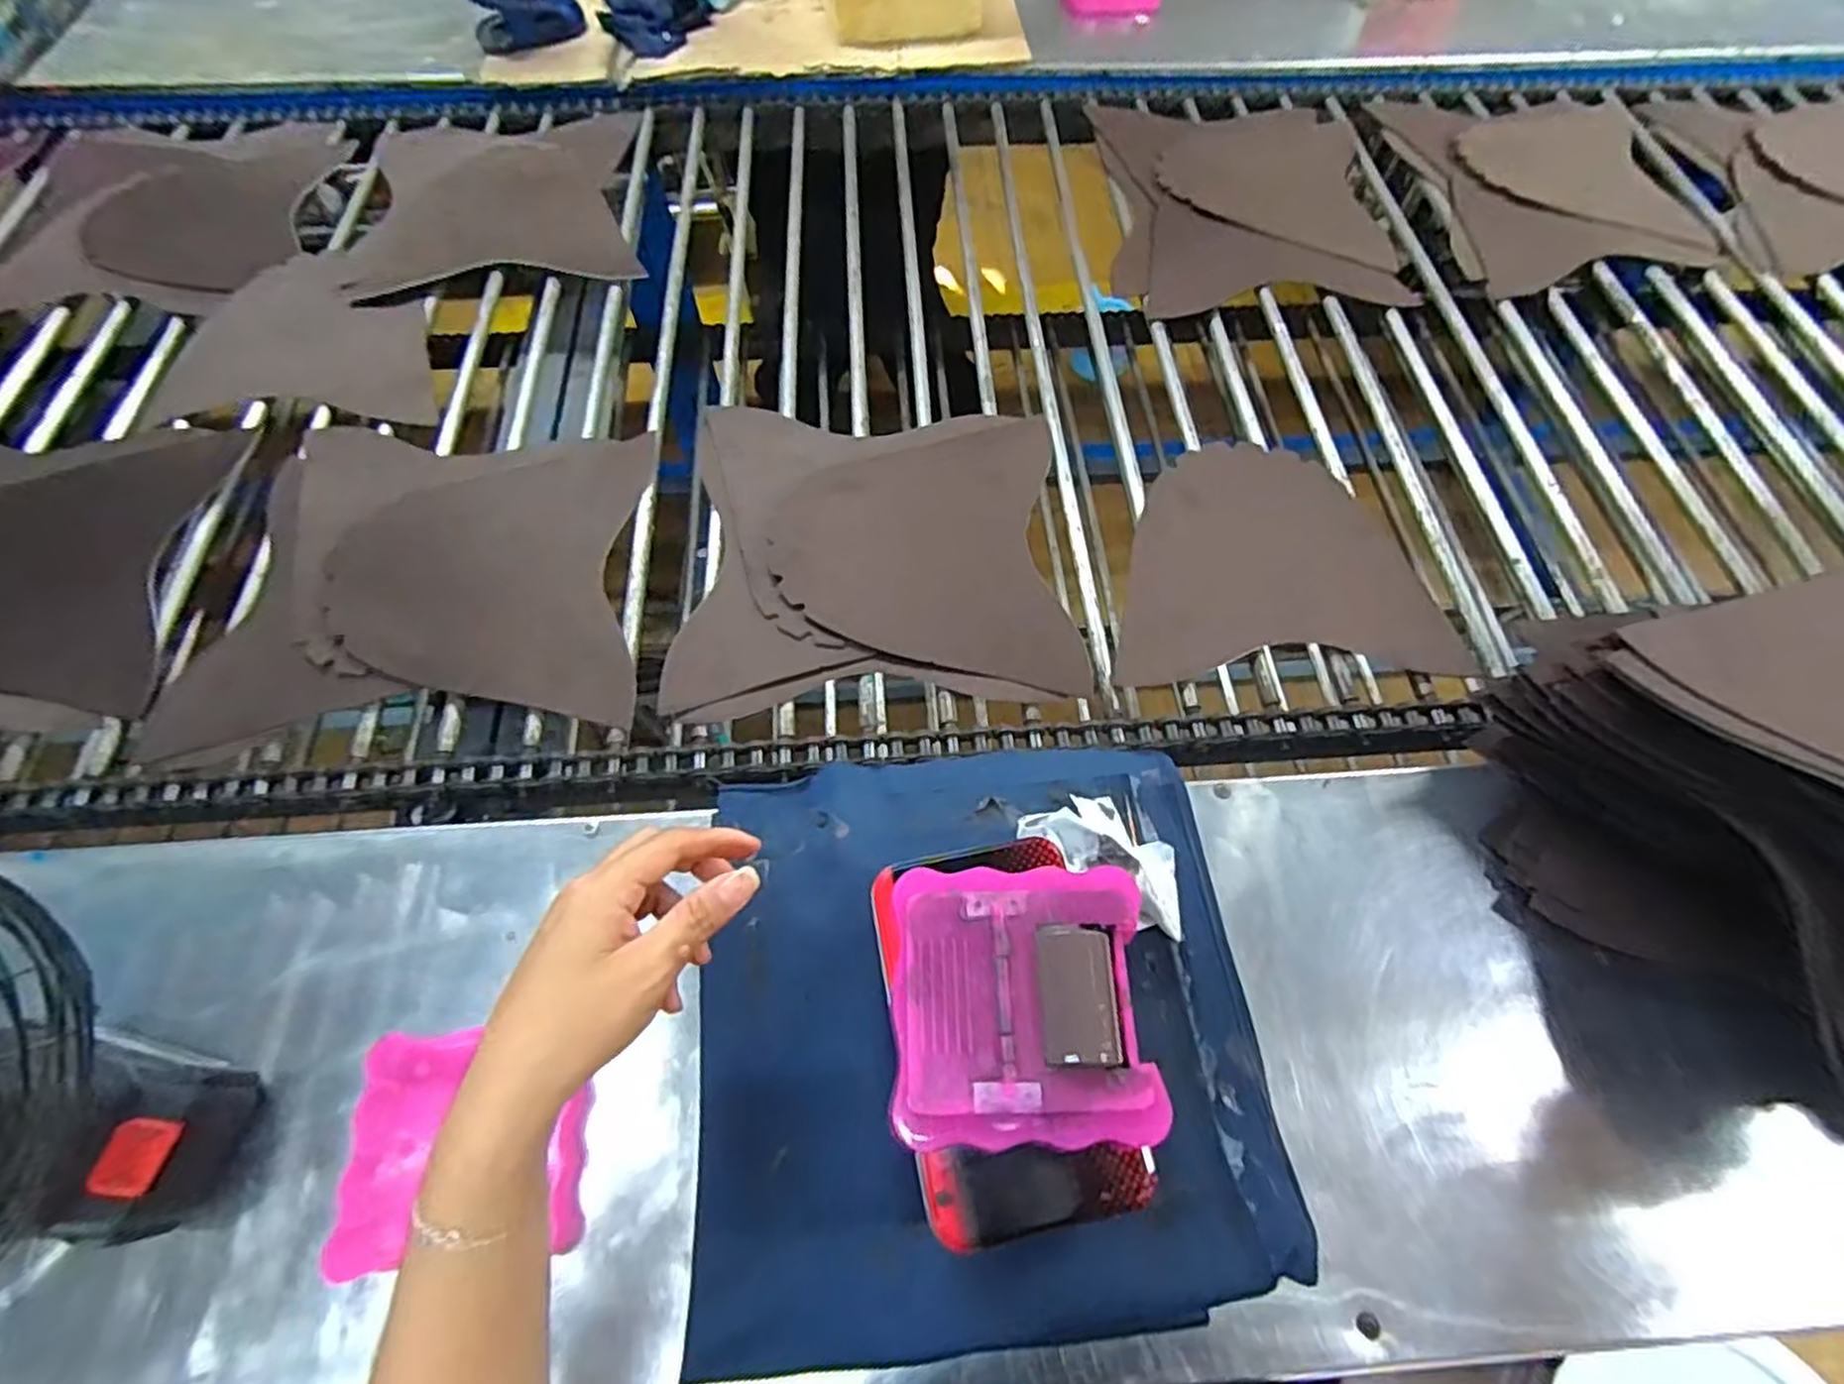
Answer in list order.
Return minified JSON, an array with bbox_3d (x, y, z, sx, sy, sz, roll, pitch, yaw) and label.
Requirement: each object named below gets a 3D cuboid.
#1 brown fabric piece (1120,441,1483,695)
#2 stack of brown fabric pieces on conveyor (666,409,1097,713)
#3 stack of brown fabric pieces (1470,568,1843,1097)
[{"bbox_3d":[0.275,-0.110,0.599,0.247,0.017,0.228,3,62,0],"label":"brown fabric piece"},{"bbox_3d":[-0.036,-0.117,0.599,0.286,0.013,0.266,-3,62,-2],"label":"stack of brown fabric pieces on conveyor"},{"bbox_3d":[0.499,0.082,0.407,0.277,0.141,0.259,-9,63,-6],"label":"stack of brown fabric pieces"}]

